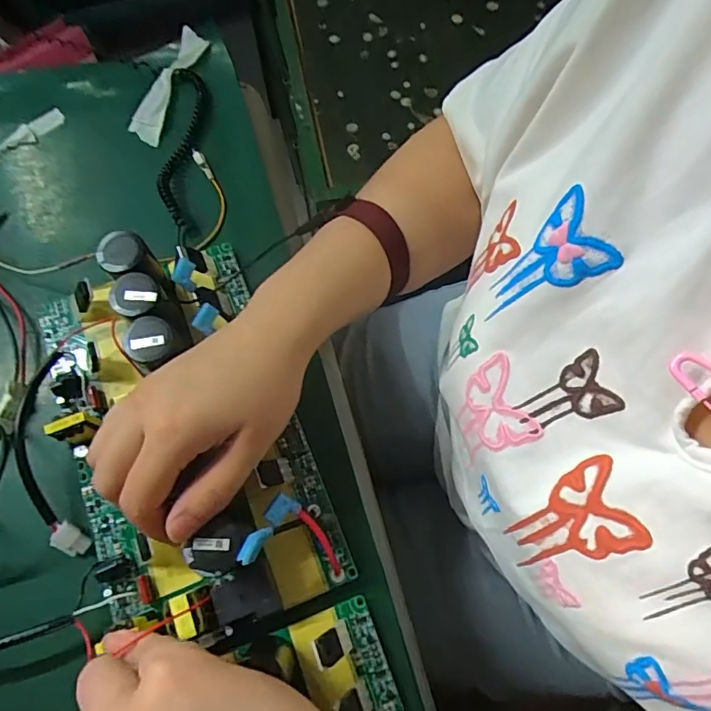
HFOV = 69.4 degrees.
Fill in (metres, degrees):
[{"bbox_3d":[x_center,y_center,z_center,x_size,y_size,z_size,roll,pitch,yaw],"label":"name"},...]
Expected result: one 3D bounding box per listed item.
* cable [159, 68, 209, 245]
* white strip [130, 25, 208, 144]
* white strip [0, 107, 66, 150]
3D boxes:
[{"bbox_3d":[-0.132,-0.168,0.401,0.028,0.026,0.154,-3,71,-2],"label":"cable"},{"bbox_3d":[-0.158,-0.225,0.425,0.034,0.019,0.105,21,72,5],"label":"white strip"},{"bbox_3d":[-0.274,-0.165,0.401,0.096,0.006,0.018,-34,76,-12],"label":"white strip"}]

